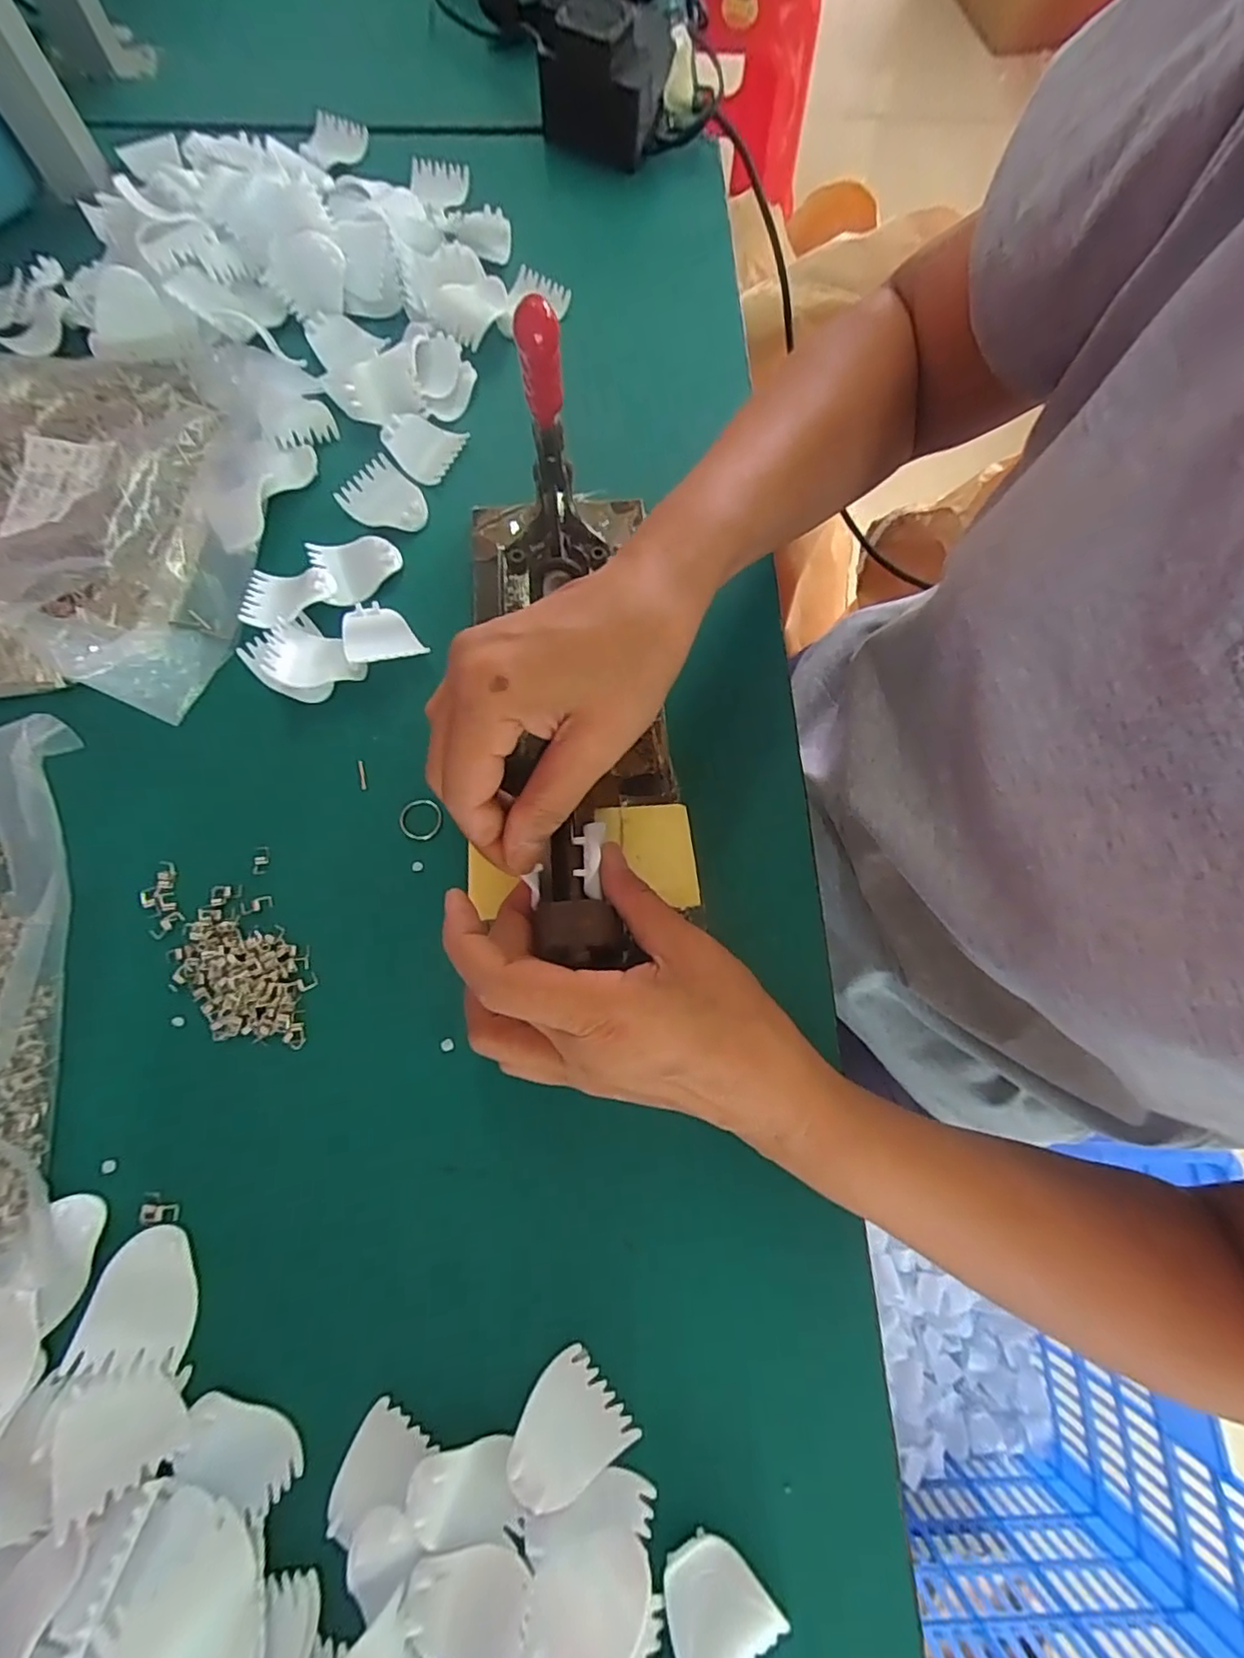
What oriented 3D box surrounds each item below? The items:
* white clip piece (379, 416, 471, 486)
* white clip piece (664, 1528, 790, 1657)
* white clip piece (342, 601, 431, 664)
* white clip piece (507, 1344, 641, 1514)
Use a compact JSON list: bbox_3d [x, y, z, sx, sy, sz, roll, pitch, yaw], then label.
[{"bbox_3d":[-0.118,-0.225,0.365,0.041,0.011,0.039,26,76,5],"label":"white clip piece"},{"bbox_3d":[0.034,0.284,0.226,0.036,0.009,0.041,-42,80,-11],"label":"white clip piece"},{"bbox_3d":[-0.127,-0.105,0.328,0.038,0.009,0.039,-18,77,-6],"label":"white clip piece"},{"bbox_3d":[-0.021,0.234,0.239,0.042,0.014,0.038,-42,80,-11],"label":"white clip piece"}]

